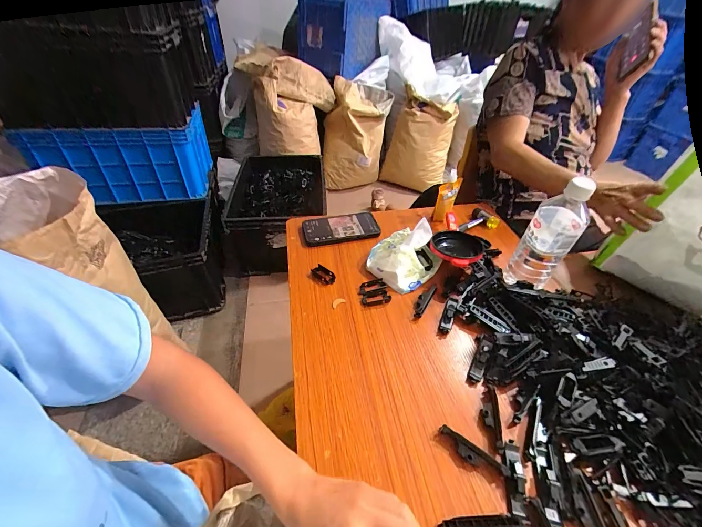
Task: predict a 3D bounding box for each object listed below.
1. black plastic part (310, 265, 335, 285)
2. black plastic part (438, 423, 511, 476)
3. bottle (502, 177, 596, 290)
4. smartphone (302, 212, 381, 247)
[{"bbox_3d":[-0.050,0.021,0.567,0.048,0.012,0.024,32,51,29],"label":"black plastic part"},{"bbox_3d":[0.139,0.217,0.352,0.079,0.021,0.016,28,49,26],"label":"black plastic part"},{"bbox_3d":[0.311,-0.041,0.487,0.073,0.195,0.064,28,49,26],"label":"bottle"},{"bbox_3d":[-0.022,-0.077,0.662,0.158,0.014,0.083,-10,50,-9],"label":"smartphone"}]

